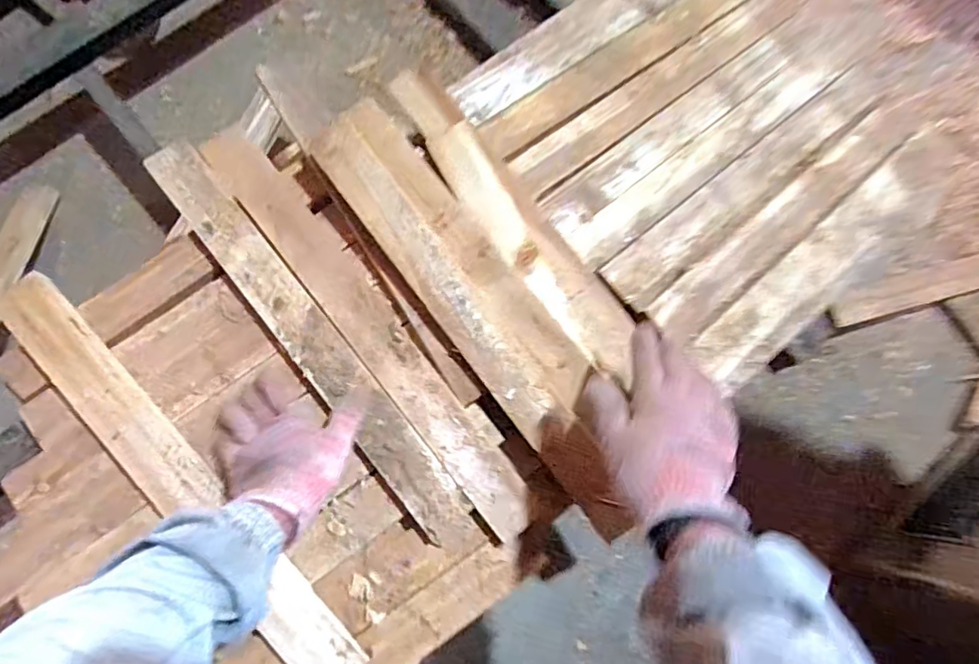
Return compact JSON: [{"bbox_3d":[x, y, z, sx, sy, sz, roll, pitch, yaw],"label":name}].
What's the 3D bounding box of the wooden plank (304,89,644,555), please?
[{"bbox_3d":[-0.001,-0.025,0.554,0.104,0.034,0.493,-34,86,-10],"label":"wooden plank"}]

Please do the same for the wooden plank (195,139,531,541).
[{"bbox_3d":[-0.125,-0.010,0.558,0.064,0.017,0.502,-38,83,-22],"label":"wooden plank"}]

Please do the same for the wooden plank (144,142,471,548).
[{"bbox_3d":[-0.185,0.002,0.544,0.048,0.015,0.485,-37,84,-13],"label":"wooden plank"}]

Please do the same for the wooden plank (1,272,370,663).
[{"bbox_3d":[-0.301,0.140,0.513,0.056,0.019,0.496,-42,85,-9],"label":"wooden plank"}]

